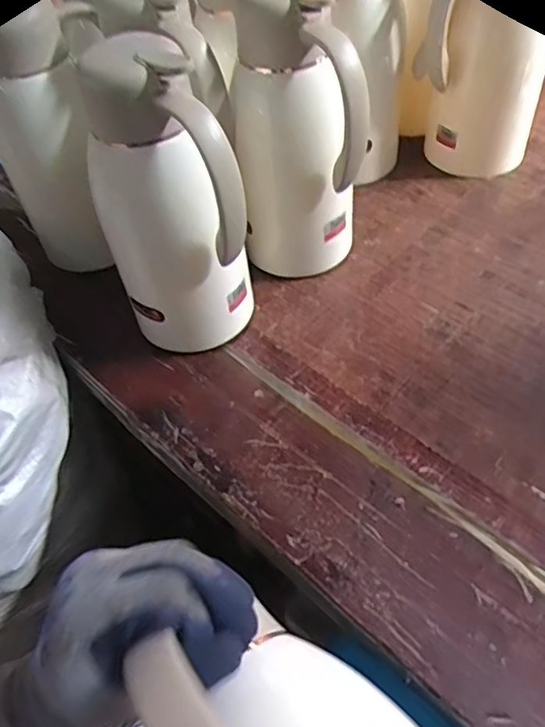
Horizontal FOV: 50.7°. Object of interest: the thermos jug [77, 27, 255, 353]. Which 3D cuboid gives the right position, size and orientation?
[{"bbox_3d":[-0.094,-0.132,0.531,0.128,0.270,0.124,-12,52,-3],"label":"thermos jug"}]

